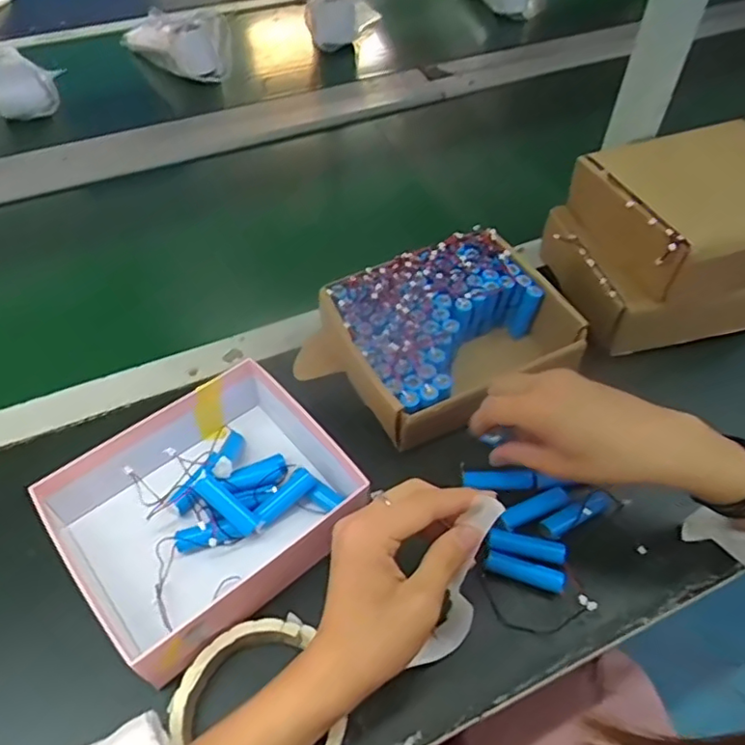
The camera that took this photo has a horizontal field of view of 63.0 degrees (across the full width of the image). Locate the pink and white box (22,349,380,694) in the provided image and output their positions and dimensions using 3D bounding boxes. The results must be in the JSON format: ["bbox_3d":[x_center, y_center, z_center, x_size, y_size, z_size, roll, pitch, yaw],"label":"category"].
[{"bbox_3d":[-0.110,0.080,0.404,0.182,0.050,0.159,-35,59,-24],"label":"pink and white box"}]

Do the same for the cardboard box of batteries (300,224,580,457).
[{"bbox_3d":[0.060,-0.029,0.496,0.171,0.069,0.145,-26,56,-19],"label":"cardboard box of batteries"}]

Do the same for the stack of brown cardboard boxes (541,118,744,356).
[{"bbox_3d":[0.258,-0.110,0.512,0.168,0.125,0.142,-7,52,-5],"label":"stack of brown cardboard boxes"}]

